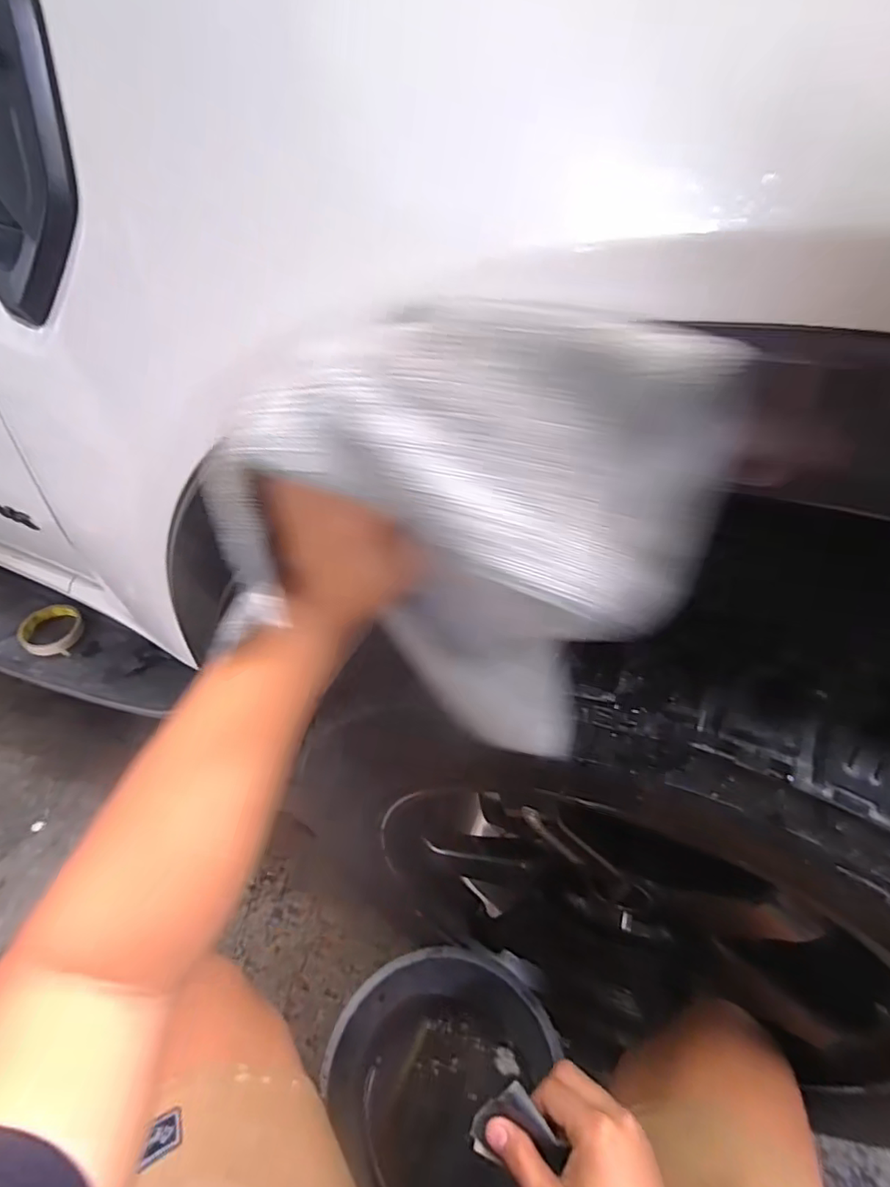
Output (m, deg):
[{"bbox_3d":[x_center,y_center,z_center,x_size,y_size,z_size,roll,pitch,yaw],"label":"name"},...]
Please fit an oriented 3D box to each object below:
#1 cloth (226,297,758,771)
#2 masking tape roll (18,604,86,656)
[{"bbox_3d":[-0.003,-0.015,0.300,0.240,0.230,0.069,11,46,15],"label":"cloth"},{"bbox_3d":[-0.609,0.061,0.893,0.102,0.036,0.087,27,52,28],"label":"masking tape roll"}]

